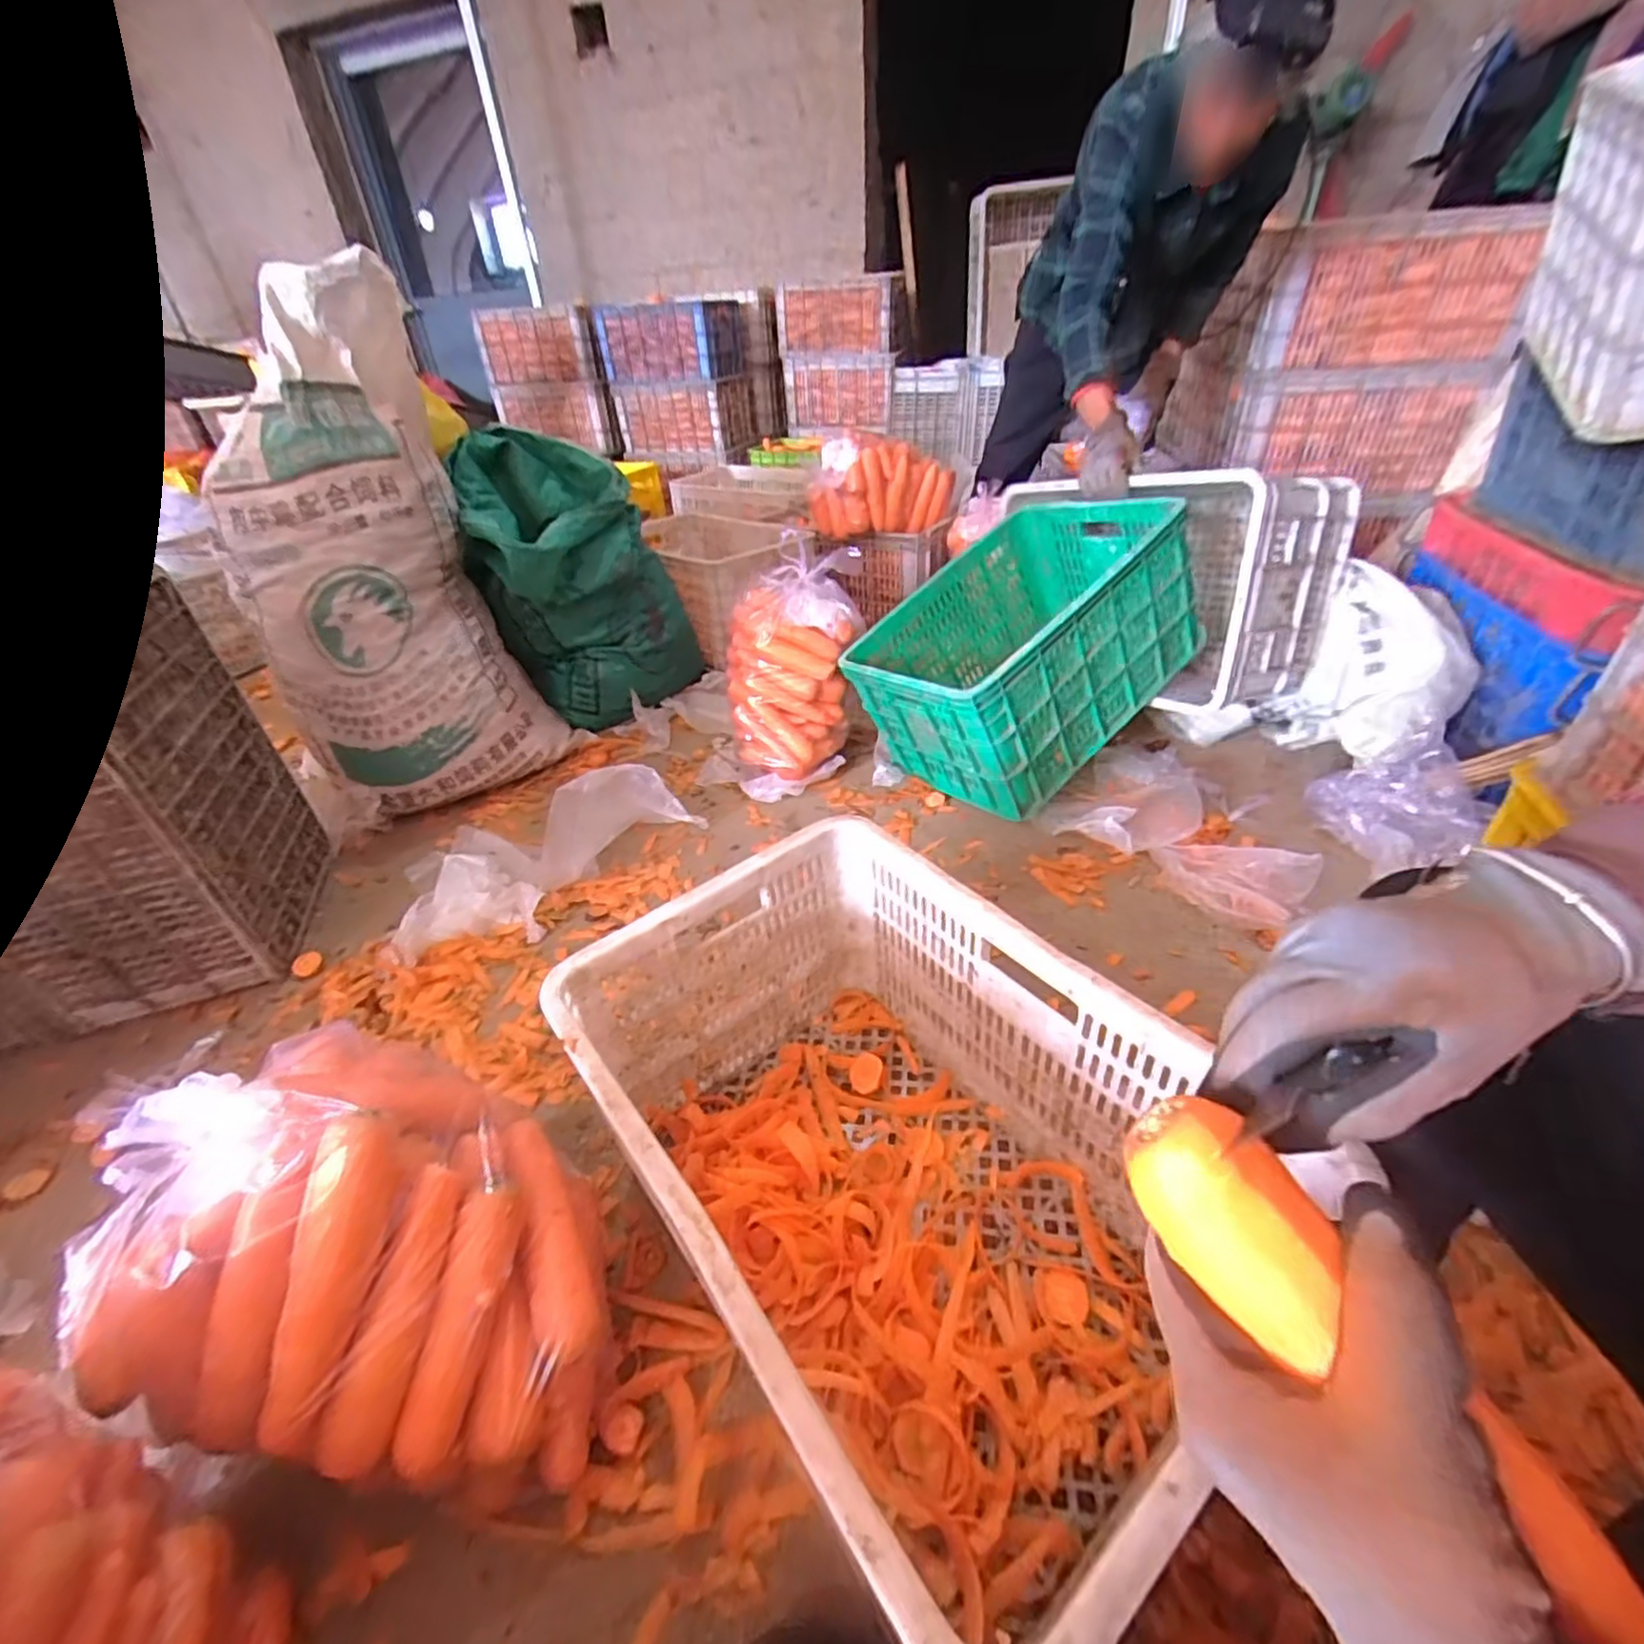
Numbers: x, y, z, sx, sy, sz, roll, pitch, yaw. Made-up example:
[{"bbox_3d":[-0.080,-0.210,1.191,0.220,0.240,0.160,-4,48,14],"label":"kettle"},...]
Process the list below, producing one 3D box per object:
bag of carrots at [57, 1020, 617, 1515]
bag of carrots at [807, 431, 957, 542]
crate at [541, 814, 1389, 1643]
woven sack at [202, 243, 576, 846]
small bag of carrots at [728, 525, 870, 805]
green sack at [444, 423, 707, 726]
[{"bbox_3d":[-0.344,0.321,0.537,0.334,0.238,0.237,5,37,12],"label":"bag of carrots"},{"bbox_3d":[0.145,-0.809,1.706,0.312,0.222,0.144,-17,38,-17],"label":"bag of carrots"},{"bbox_3d":[0.053,0.280,0.587,0.348,0.277,0.503,-27,42,-29],"label":"crate"},{"bbox_3d":[-0.715,-0.375,1.131,0.419,0.758,0.211,-25,41,-26],"label":"woven sack"},{"bbox_3d":[-0.063,-0.275,1.244,0.220,0.461,0.124,10,3,18],"label":"small bag of carrots"},{"bbox_3d":[-0.498,-0.457,1.392,0.347,0.493,0.330,-4,36,-1],"label":"green sack"}]

